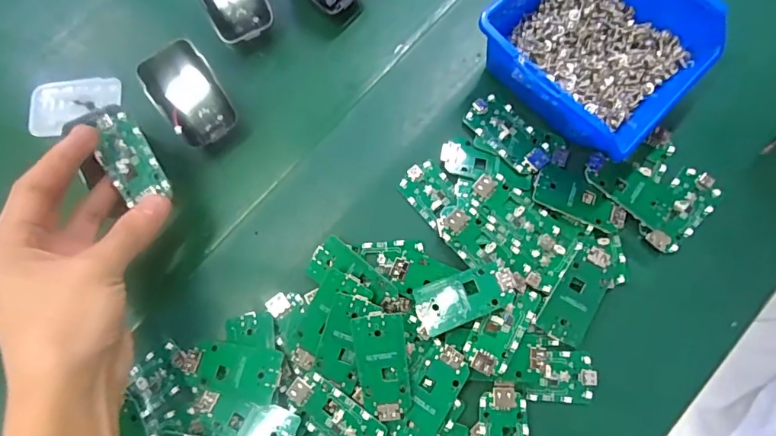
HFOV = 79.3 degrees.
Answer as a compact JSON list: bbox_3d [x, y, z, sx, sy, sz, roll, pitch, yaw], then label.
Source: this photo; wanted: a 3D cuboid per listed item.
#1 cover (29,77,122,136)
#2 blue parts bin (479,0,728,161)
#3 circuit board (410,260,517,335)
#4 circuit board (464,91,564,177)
[{"bbox_3d":[-0.237,-0.085,0.353,0.067,0.010,0.036,-11,77,1],"label":"cover"},{"bbox_3d":[0.134,-0.109,0.308,0.114,0.064,0.120,-44,78,-6],"label":"blue parts bin"},{"bbox_3d":[0.049,0.049,0.299,0.062,0.011,0.032,-23,77,-1],"label":"circuit board"},{"bbox_3d":[0.085,-0.059,0.326,0.064,0.007,0.036,36,82,11],"label":"circuit board"}]

